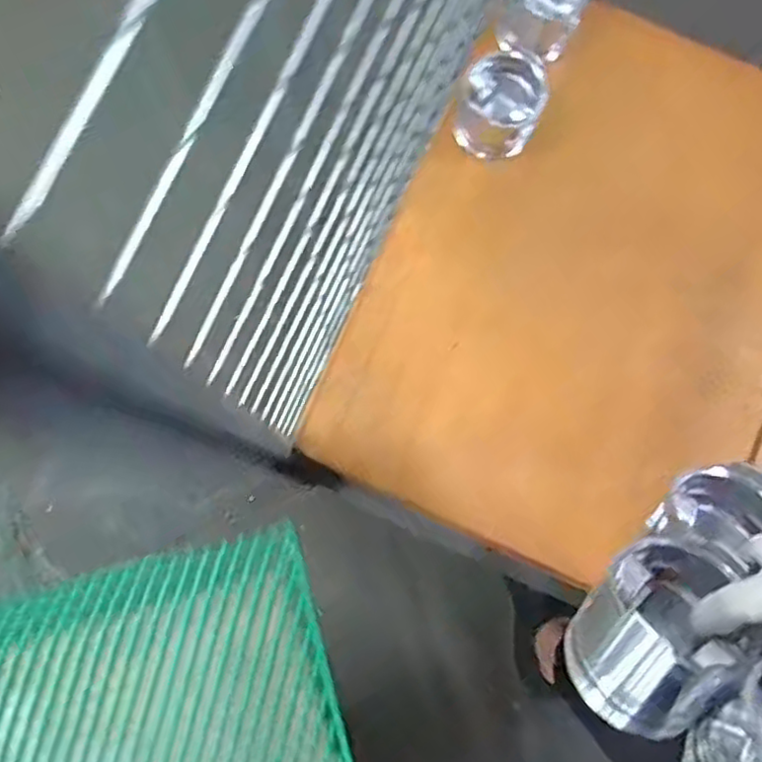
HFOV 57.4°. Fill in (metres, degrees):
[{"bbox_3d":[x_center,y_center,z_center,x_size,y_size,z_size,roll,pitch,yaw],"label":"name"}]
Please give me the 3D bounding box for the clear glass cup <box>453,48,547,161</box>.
[{"bbox_3d":[0.133,-0.310,0.792,0.094,0.094,0.079,9,81,-1],"label":"clear glass cup"}]

